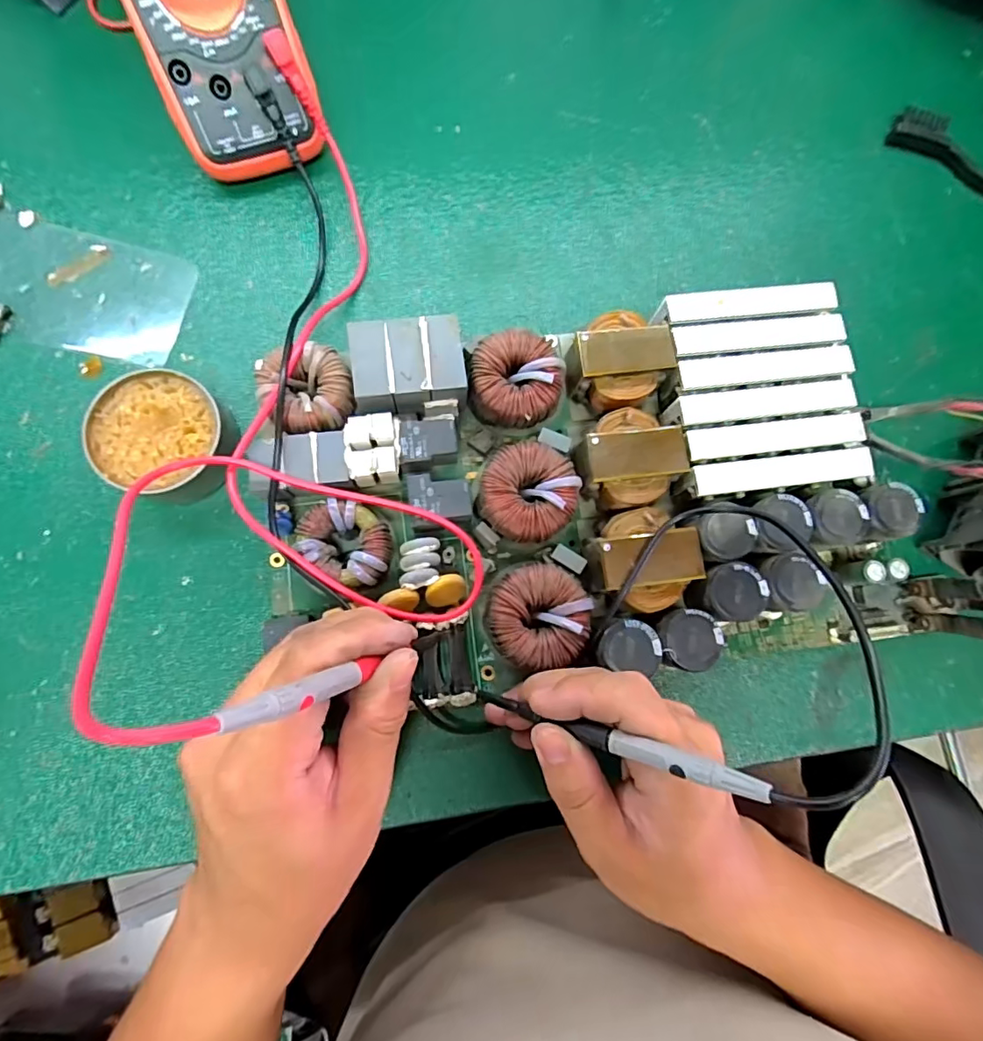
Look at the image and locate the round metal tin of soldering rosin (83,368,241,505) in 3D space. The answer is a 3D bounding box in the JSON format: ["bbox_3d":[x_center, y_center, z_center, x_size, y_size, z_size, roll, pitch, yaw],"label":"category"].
[{"bbox_3d":[-0.164,-0.042,0.275,0.069,0.030,0.061,17,80,-2],"label":"round metal tin of soldering rosin"}]

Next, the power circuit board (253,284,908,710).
[{"bbox_3d":[0.049,-0.016,0.283,0.321,0.040,0.187,-7,82,-5],"label":"power circuit board"}]

